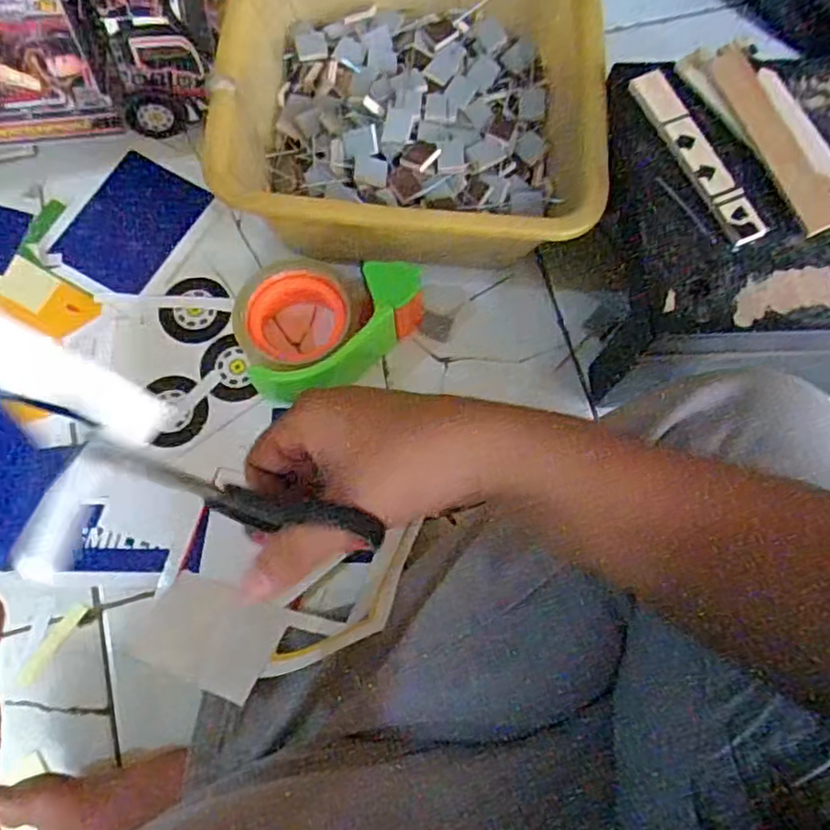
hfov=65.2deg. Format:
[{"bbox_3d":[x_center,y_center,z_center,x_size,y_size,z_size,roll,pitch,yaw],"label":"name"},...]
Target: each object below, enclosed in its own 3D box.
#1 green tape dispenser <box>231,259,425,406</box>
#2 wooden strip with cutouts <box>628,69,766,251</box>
[{"bbox_3d":[-0.063,-0.073,0.501,0.141,0.063,0.099,-14,75,-5],"label":"green tape dispenser"},{"bbox_3d":[0.181,-0.169,0.416,0.023,0.010,0.135,-25,75,2],"label":"wooden strip with cutouts"}]

